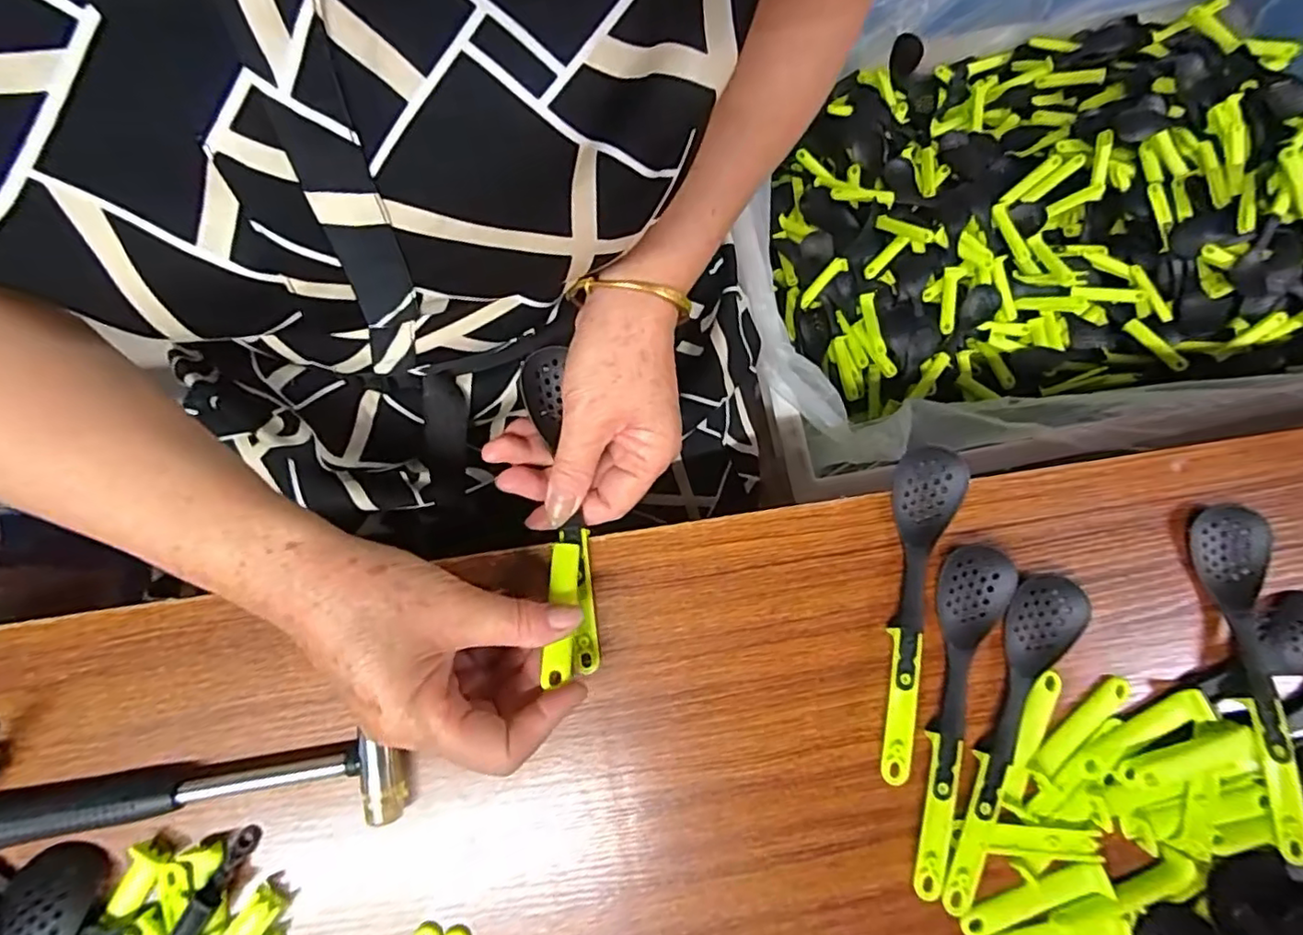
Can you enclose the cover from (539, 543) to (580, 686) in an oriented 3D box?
[{"bbox_3d":[-0.047,0.072,0.314,0.016,0.004,0.072,-1,57,-2],"label":"cover"}]

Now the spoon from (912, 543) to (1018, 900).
[{"bbox_3d":[0.164,0.129,0.325,0.037,0.013,0.175,15,79,2],"label":"spoon"}]

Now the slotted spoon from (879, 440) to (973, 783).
[{"bbox_3d":[0.142,0.075,0.334,0.036,0.014,0.174,14,79,2],"label":"slotted spoon"}]

